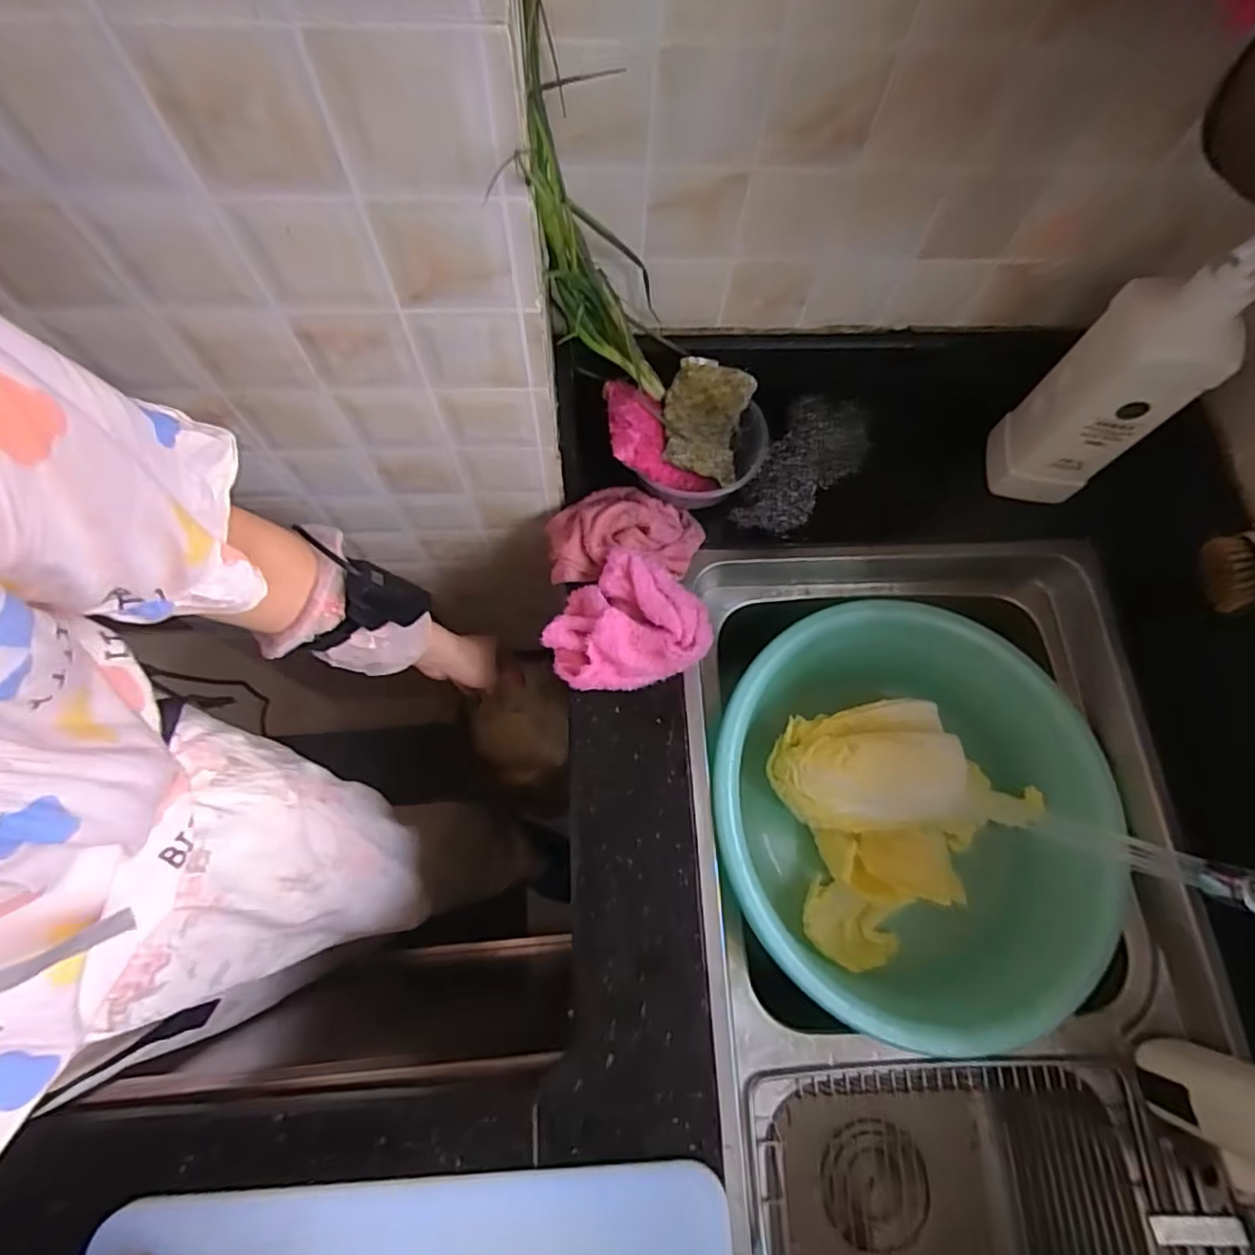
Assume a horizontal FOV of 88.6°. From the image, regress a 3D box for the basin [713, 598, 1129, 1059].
[{"bbox_3d":[0.243,0.168,0.624,0.342,0.135,0.341,1,72,-2],"label":"basin"}]

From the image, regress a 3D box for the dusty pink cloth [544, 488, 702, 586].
[{"bbox_3d":[-0.003,-0.090,0.619,0.145,0.043,0.087,0,72,-2],"label":"dusty pink cloth"}]

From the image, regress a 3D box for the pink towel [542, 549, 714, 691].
[{"bbox_3d":[0.000,0.005,0.580,0.120,0.038,0.131,43,75,11],"label":"pink towel"}]

